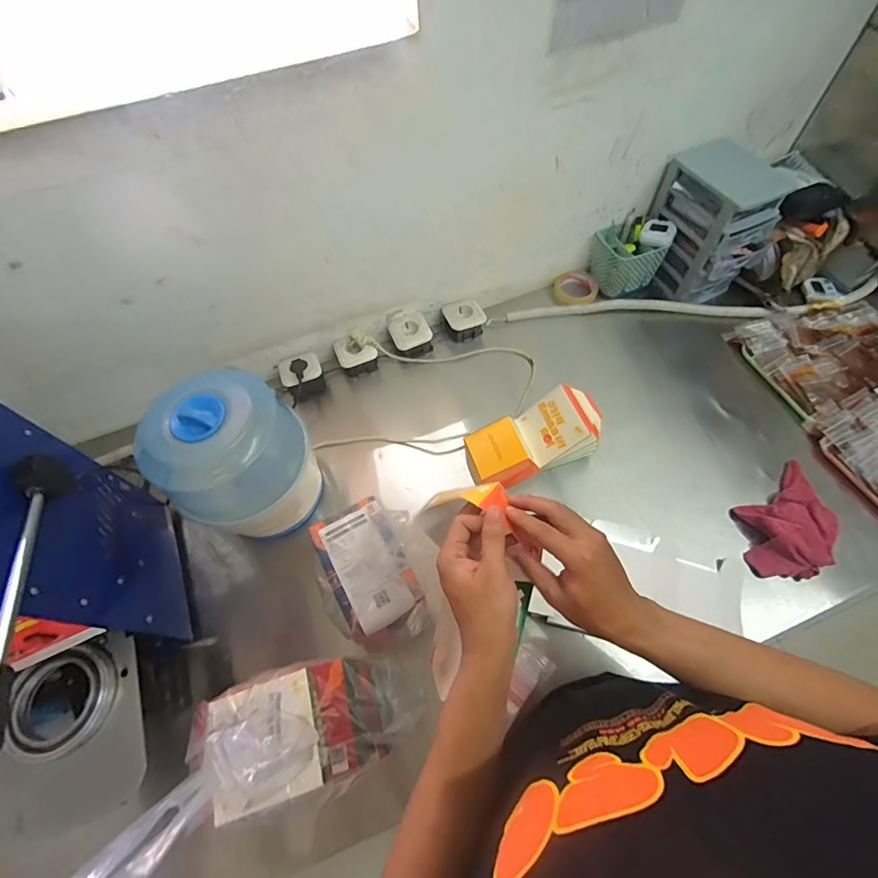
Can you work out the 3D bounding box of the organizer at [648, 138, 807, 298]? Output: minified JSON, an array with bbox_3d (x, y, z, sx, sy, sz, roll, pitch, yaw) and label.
[{"bbox_3d":[0.557,-0.452,0.922,0.128,0.255,0.199,-29,63,-12],"label":"organizer"}]

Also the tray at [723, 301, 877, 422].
[{"bbox_3d":[0.798,-0.180,0.903,0.300,0.047,0.232,-18,61,-6],"label":"tray"}]

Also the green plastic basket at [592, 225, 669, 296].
[{"bbox_3d":[0.419,-0.401,0.992,0.124,0.115,0.105,-22,62,-8],"label":"green plastic basket"}]

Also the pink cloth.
[{"bbox_3d":[0.591,0.140,0.730,0.205,0.041,0.142,-31,64,-13],"label":"pink cloth"}]

